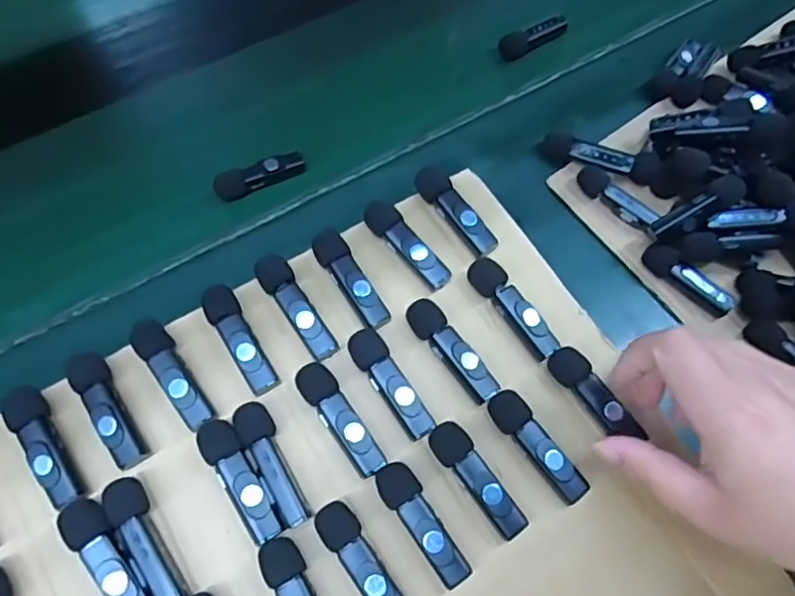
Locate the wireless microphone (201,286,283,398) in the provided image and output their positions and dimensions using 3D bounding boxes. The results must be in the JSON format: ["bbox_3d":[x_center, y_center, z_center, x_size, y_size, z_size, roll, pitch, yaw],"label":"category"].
[{"bbox_3d":[-0.085,0.022,0.328,0.018,0.012,0.064,-29,78,-15],"label":"wireless microphone"}]

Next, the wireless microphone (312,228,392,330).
[{"bbox_3d":[-0.027,-0.012,0.343,0.018,0.012,0.063,-30,76,-15],"label":"wireless microphone"}]

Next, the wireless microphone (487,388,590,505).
[{"bbox_3d":[0.074,0.076,0.317,0.022,0.015,0.064,-33,70,-17],"label":"wireless microphone"}]

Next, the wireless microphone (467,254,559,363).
[{"bbox_3d":[0.066,0.006,0.347,0.018,0.018,0.065,-31,70,-17],"label":"wireless microphone"}]

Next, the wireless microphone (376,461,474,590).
[{"bbox_3d":[0.012,0.115,0.304,0.020,0.021,0.064,-27,69,-15],"label":"wireless microphone"}]

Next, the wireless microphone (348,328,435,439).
[{"bbox_3d":[-0.004,0.047,0.326,0.019,0.018,0.063,-27,69,-15],"label":"wireless microphone"}]

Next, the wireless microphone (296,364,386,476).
[{"bbox_3d":[-0.030,0.064,0.318,0.019,0.017,0.064,-28,69,-15],"label":"wireless microphone"}]

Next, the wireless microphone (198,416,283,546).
[{"bbox_3d":[-0.078,0.090,0.302,0.018,0.017,0.064,-32,70,-17],"label":"wireless microphone"}]

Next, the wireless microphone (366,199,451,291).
[{"bbox_3d":[0.005,-0.032,0.355,0.019,0.013,0.064,-38,77,-19],"label":"wireless microphone"}]

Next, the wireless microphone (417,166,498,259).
[{"bbox_3d":[0.035,-0.053,0.367,0.020,0.016,0.064,-31,70,-16],"label":"wireless microphone"}]

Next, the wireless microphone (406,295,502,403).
[{"bbox_3d":[0.031,0.029,0.336,0.021,0.020,0.065,-33,70,-17],"label":"wireless microphone"}]

